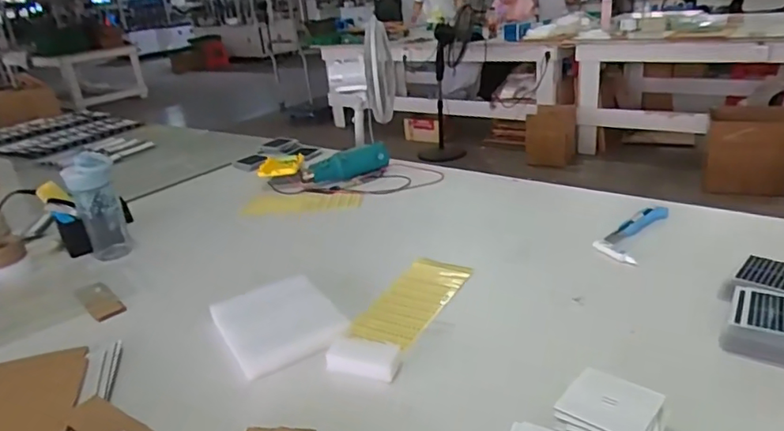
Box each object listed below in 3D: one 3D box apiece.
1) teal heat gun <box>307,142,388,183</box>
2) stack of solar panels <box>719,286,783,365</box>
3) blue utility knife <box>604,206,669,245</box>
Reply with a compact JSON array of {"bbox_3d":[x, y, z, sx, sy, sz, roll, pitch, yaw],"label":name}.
[{"bbox_3d":[-0.108,-0.135,1.515,0.220,0.073,0.078,-16,25,-20],"label":"teal heat gun"},{"bbox_3d":[0.496,0.144,0.720,0.107,0.055,0.092,12,30,36],"label":"stack of solar panels"},{"bbox_3d":[0.468,0.016,1.071,0.182,0.010,0.042,-21,27,-28],"label":"blue utility knife"}]

